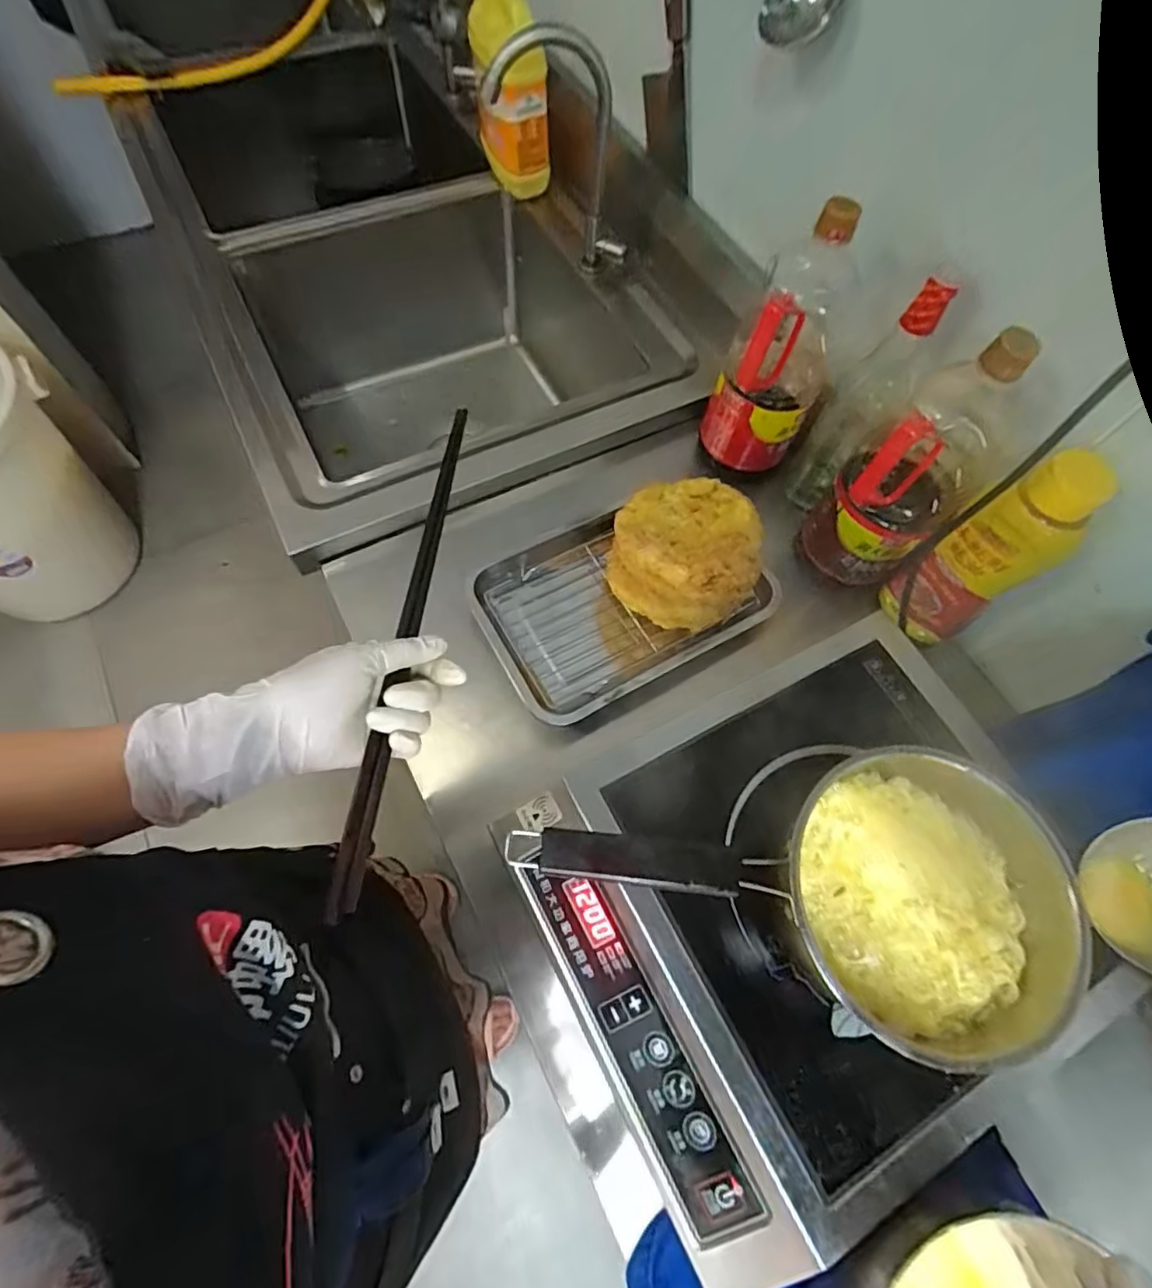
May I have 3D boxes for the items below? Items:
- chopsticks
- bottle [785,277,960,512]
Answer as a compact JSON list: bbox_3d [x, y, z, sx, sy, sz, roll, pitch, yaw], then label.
[{"bbox_3d":[-0.114,-0.011,0.408,0.016,0.018,0.362,7,68,0],"label":"chopsticks"},{"bbox_3d":[0.303,-0.247,0.639,0.056,0.270,0.065,22,67,6],"label":"bottle"}]

